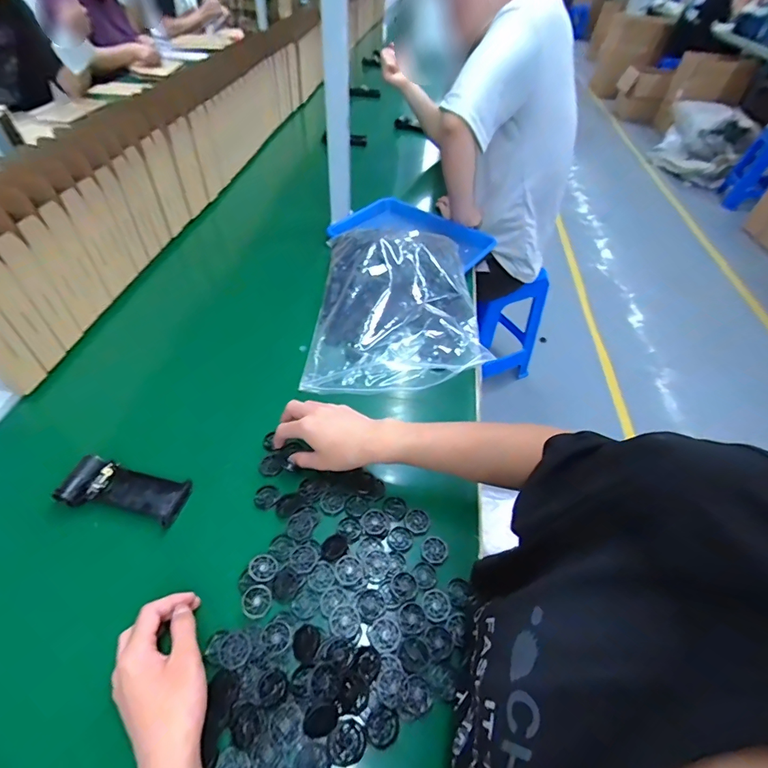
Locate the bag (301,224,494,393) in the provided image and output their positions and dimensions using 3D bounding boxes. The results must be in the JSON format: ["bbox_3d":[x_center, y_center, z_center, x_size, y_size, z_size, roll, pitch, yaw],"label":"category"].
[{"bbox_3d":[0.016,-0.153,0.764,0.291,0.100,0.378,1,48,-3],"label":"bag"}]

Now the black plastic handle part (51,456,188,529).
[{"bbox_3d":[-0.325,0.137,0.529,0.142,0.037,0.062,9,48,5],"label":"black plastic handle part"}]

